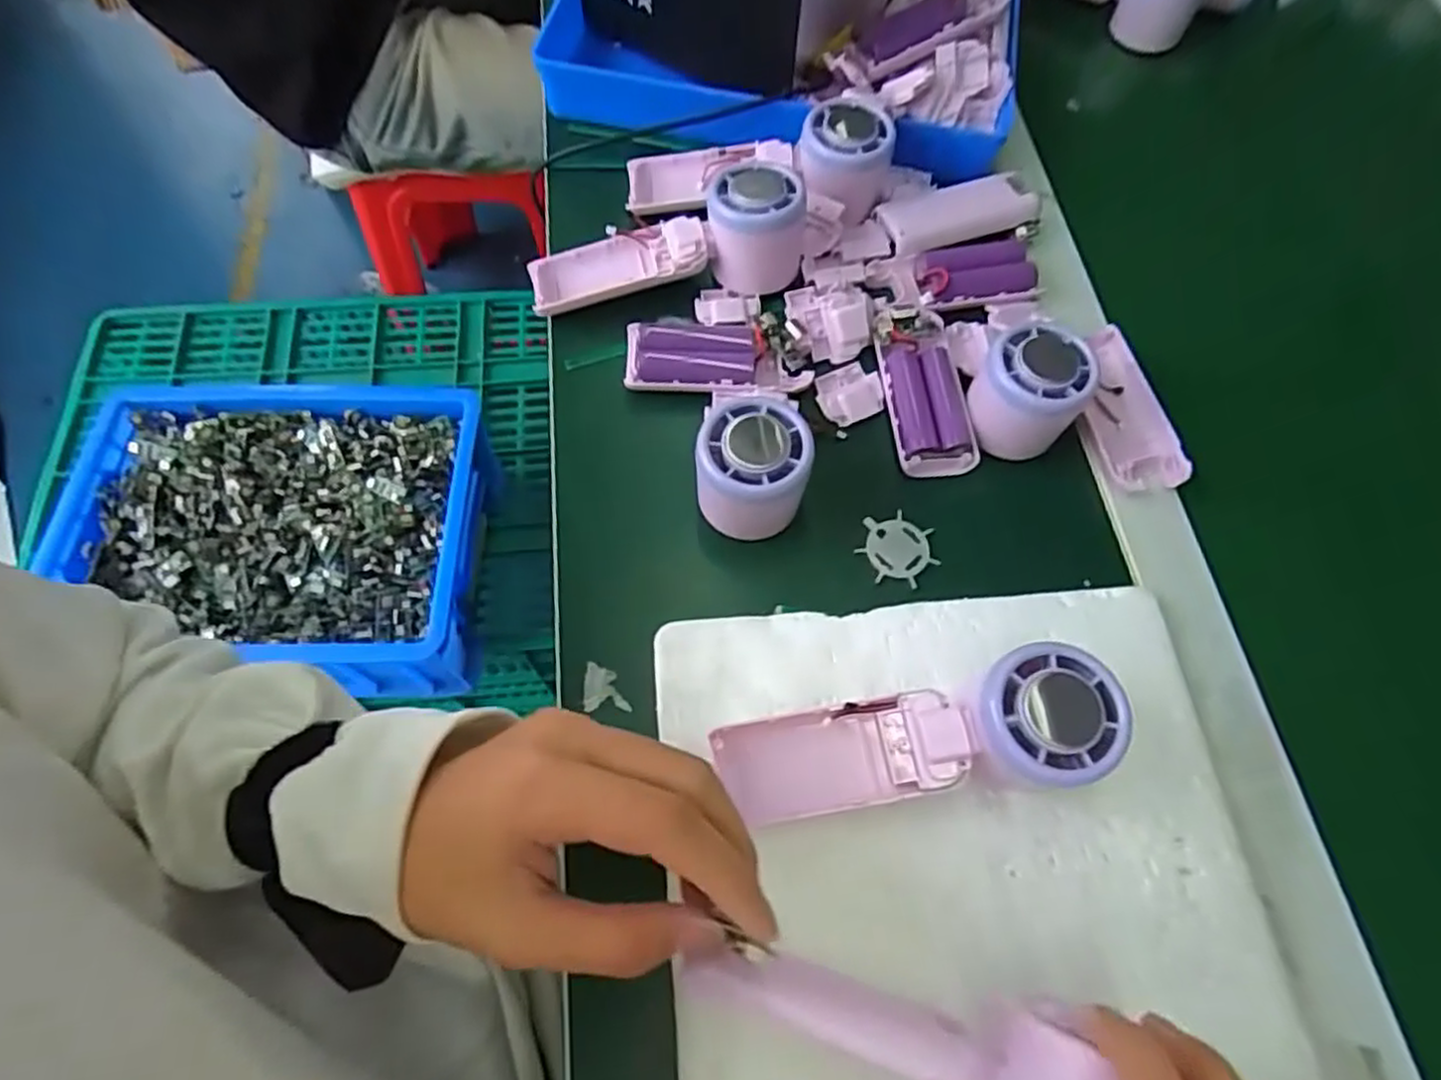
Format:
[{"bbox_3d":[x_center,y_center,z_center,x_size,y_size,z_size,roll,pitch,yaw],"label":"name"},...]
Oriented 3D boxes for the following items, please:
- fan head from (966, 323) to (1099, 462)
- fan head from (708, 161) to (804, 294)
[{"bbox_3d":[0.165,-0.080,0.393,0.055,0.045,0.053,0,66,0],"label":"fan head"},{"bbox_3d":[0.021,-0.188,0.433,0.053,0.050,0.060,4,66,2],"label":"fan head"}]

